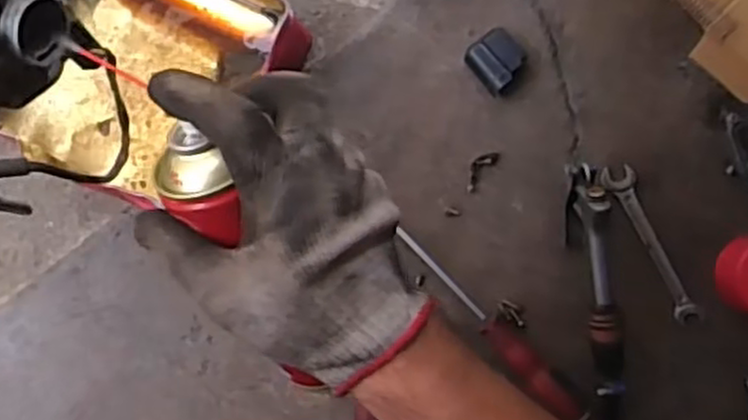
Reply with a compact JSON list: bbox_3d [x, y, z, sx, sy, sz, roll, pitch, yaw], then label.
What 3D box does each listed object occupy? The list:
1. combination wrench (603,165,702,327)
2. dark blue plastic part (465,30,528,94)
[{"bbox_3d":[0.231,0.028,0.622,0.025,0.007,0.139,-25,86,4],"label":"combination wrench"},{"bbox_3d":[0.104,-0.128,0.631,0.044,0.029,0.044,-45,85,2],"label":"dark blue plastic part"}]

